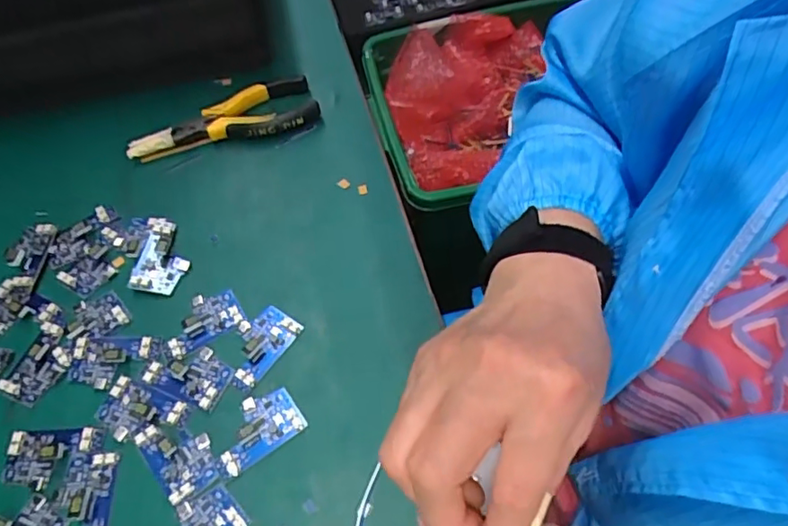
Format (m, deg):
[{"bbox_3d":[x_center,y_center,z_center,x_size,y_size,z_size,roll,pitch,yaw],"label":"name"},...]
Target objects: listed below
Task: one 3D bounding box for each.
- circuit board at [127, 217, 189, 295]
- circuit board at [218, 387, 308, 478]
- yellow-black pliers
[{"bbox_3d":[-0.174,-0.007,0.431,0.037,0.007,0.062,2,58,5],"label":"circuit board"},{"bbox_3d":[-0.087,0.104,0.360,0.056,0.004,0.037,-32,61,-15],"label":"circuit board"},{"bbox_3d":[-0.148,-0.124,0.496,0.160,0.018,0.055,-14,58,-5],"label":"yellow-black pliers"}]

